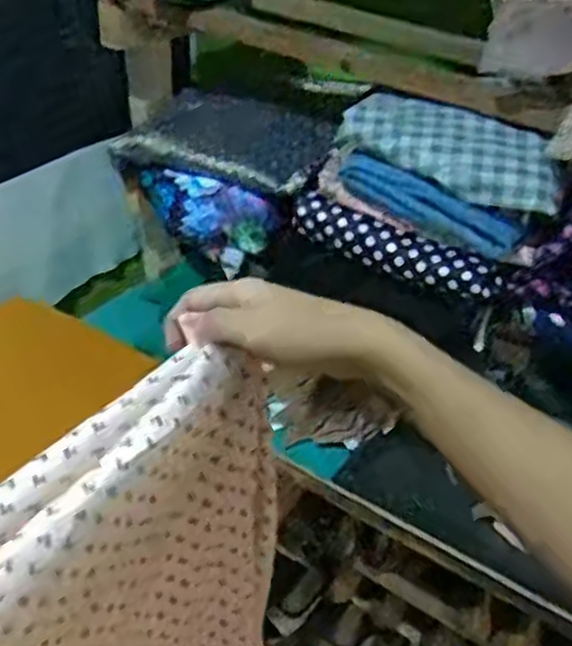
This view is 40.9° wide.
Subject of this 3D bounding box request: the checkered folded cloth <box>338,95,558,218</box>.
[{"bbox_3d":[0.173,-0.183,0.781,0.229,0.031,0.098,26,60,22],"label":"checkered folded cloth"}]

